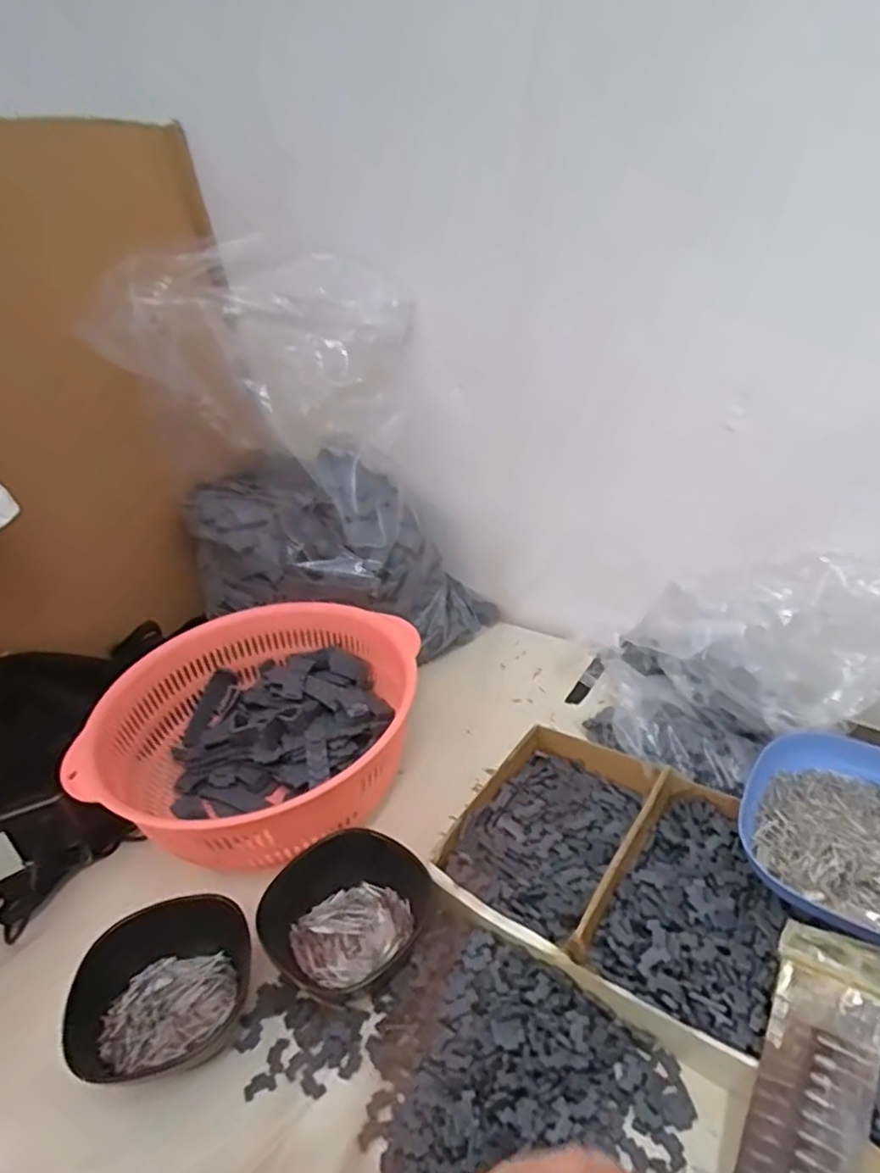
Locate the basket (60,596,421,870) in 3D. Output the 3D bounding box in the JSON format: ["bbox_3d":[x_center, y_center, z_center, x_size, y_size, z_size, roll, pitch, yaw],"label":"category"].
[{"bbox_3d":[-0.148,0.128,0.579,0.253,0.108,0.261,2,32,15],"label":"basket"}]

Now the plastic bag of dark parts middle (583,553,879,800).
[{"bbox_3d":[0.254,0.068,0.534,0.245,0.133,0.158,6,33,22],"label":"plastic bag of dark parts middle"}]

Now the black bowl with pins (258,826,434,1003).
[{"bbox_3d":[-0.062,0.219,0.463,0.109,0.038,0.099,19,40,37],"label":"black bowl with pins"}]

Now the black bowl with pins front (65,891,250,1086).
[{"bbox_3d":[-0.178,0.259,0.430,0.113,0.046,0.100,-17,32,-16],"label":"black bowl with pins front"}]

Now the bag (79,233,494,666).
[{"bbox_3d":[-0.132,-0.107,0.683,0.318,0.407,0.173,3,32,16],"label":"bag"}]

